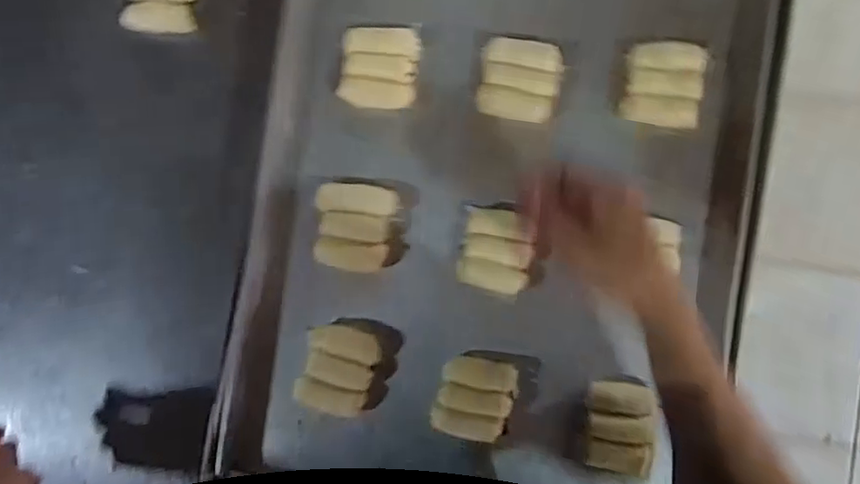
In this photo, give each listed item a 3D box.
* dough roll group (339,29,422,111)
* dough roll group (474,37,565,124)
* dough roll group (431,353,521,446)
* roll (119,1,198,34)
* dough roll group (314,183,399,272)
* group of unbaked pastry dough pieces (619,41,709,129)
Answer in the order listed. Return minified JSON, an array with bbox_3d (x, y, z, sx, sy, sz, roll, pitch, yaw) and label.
[{"bbox_3d":[-0.048,-0.170,0.617,0.072,0.013,0.078,6,87,3],"label":"dough roll group"},{"bbox_3d":[0.088,-0.158,0.617,0.076,0.016,0.073,10,95,5],"label":"dough roll group"},{"bbox_3d":[0.043,0.148,0.597,0.069,0.020,0.074,16,88,3],"label":"dough roll group"},{"bbox_3d":[-0.284,-0.233,0.657,0.077,0.018,0.033,2,87,3],"label":"roll"},{"bbox_3d":[-0.072,-0.014,0.608,0.072,0.015,0.082,4,87,3],"label":"dough roll group"},{"bbox_3d":[0.222,-0.149,0.597,0.070,0.031,0.076,10,88,3],"label":"group of unbaked pastry dough pieces"}]

